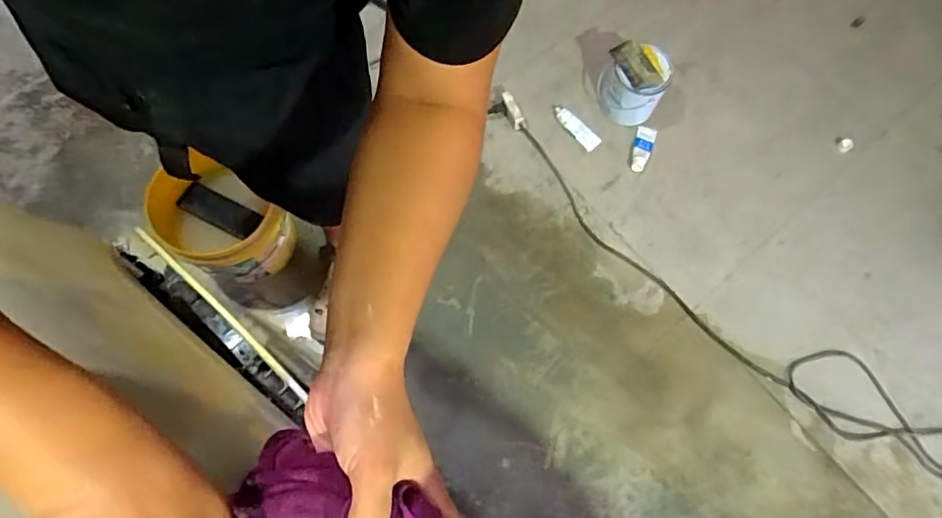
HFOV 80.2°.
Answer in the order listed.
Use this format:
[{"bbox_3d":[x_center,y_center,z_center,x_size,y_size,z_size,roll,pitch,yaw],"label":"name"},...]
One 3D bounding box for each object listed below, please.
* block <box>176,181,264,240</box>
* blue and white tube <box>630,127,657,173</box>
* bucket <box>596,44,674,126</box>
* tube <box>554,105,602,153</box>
[{"bbox_3d":[-0.550,-0.104,1.229,0.184,0.030,0.062,27,73,7],"label":"block"},{"bbox_3d":[0.448,-0.289,1.458,0.050,0.024,0.135,16,75,3],"label":"blue and white tube"},{"bbox_3d":[0.401,-0.427,1.360,0.145,0.151,0.161,-19,74,-8],"label":"bucket"},{"bbox_3d":[0.273,-0.343,1.466,0.042,0.028,0.147,-40,79,-11],"label":"tube"}]

